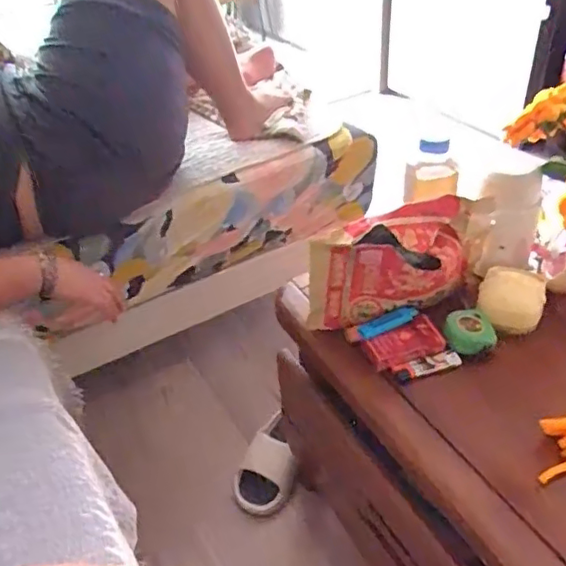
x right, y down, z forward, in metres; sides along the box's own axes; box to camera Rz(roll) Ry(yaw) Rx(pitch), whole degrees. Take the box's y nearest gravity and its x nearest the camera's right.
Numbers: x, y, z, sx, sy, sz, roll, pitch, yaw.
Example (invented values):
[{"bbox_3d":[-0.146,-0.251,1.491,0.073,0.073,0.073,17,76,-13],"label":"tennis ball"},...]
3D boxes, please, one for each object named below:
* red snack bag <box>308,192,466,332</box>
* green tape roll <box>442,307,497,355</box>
[{"bbox_3d":[0.143,-0.019,0.757,0.214,0.139,0.066,-17,40,-16],"label":"red snack bag"},{"bbox_3d":[0.234,0.062,0.752,0.064,0.028,0.064,9,42,-8],"label":"green tape roll"}]

